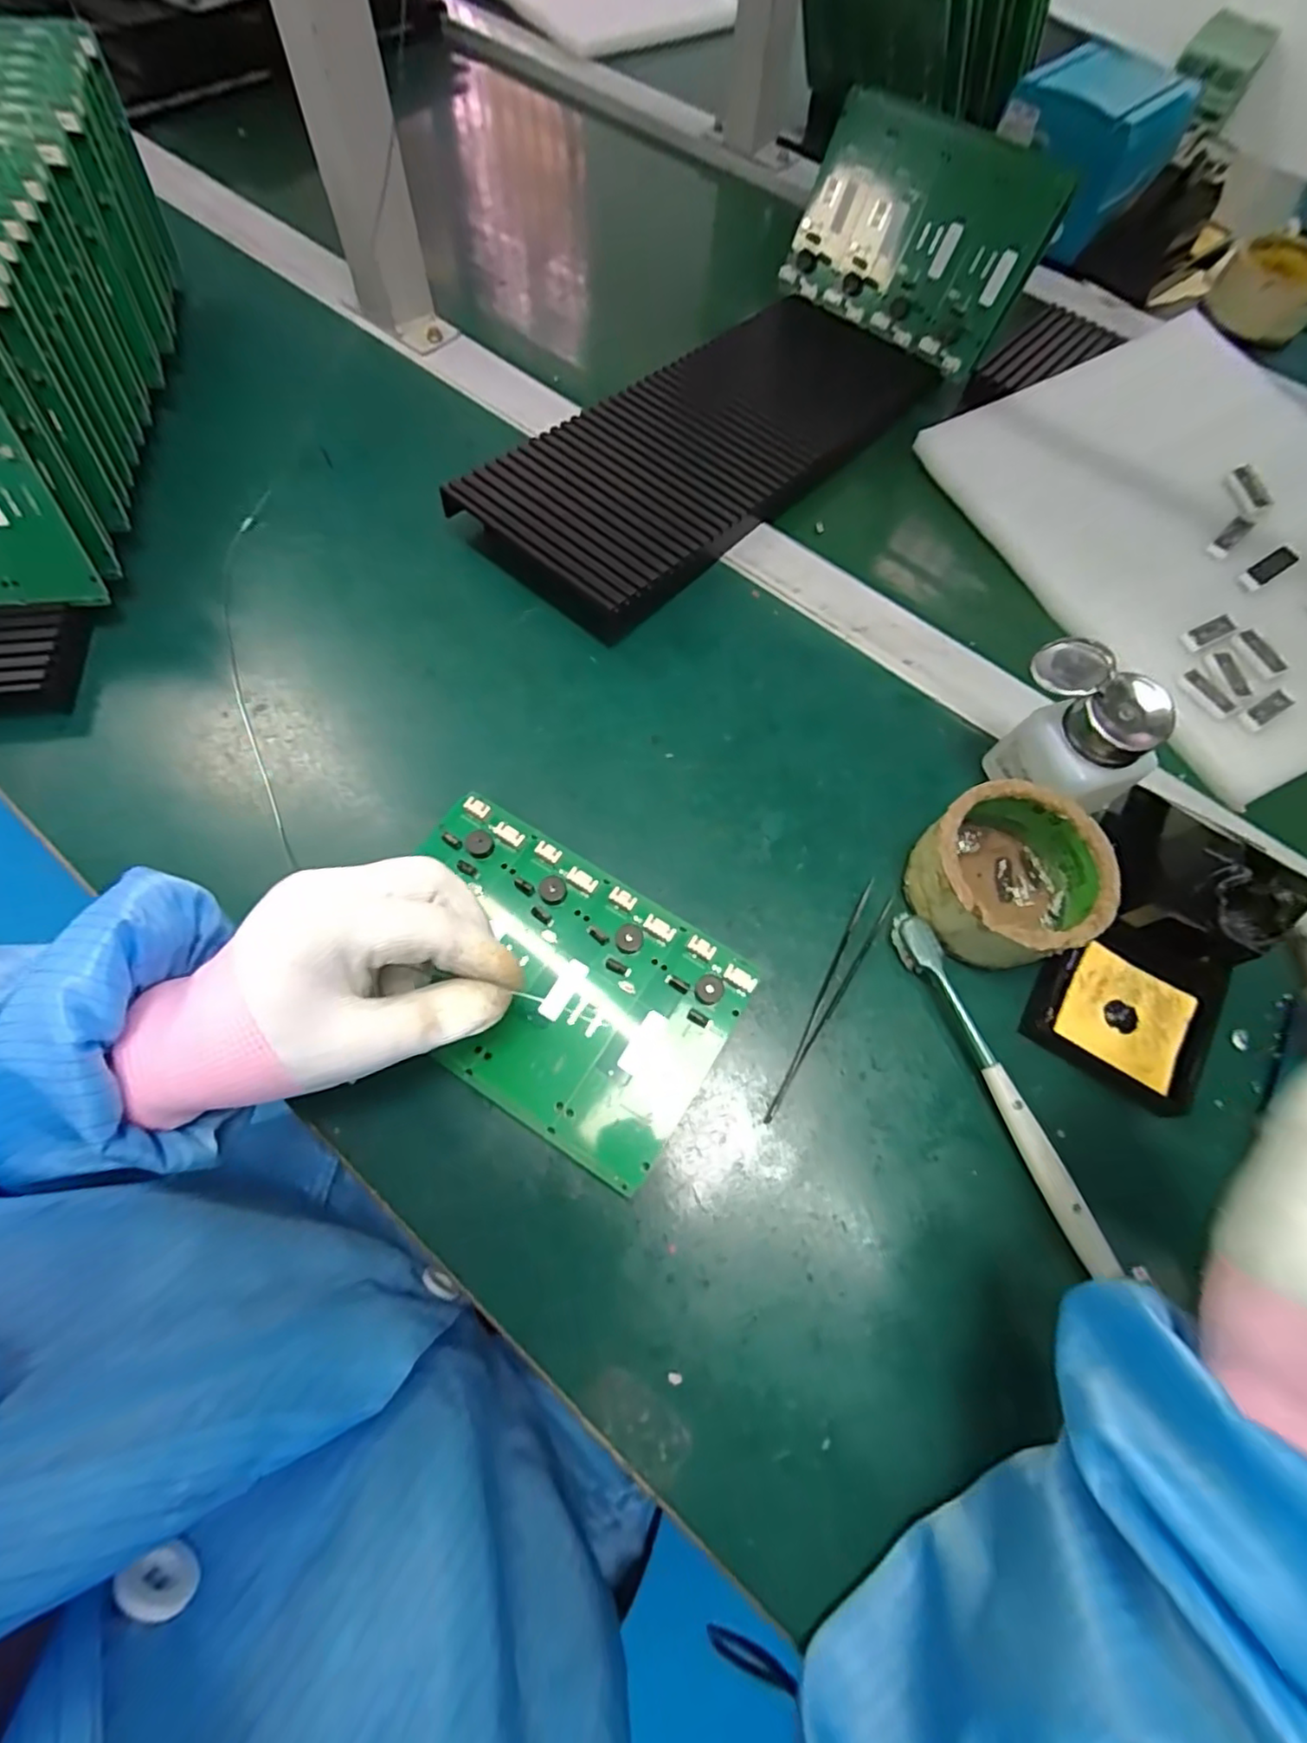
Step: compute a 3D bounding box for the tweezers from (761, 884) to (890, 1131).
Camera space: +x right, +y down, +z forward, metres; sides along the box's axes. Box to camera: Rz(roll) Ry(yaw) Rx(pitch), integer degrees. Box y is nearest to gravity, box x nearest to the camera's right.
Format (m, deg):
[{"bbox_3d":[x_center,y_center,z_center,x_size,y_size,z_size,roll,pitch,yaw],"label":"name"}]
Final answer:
[{"bbox_3d":[0.086,0.063,0.320,0.014,0.004,0.130,30,70,10],"label":"tweezers"}]

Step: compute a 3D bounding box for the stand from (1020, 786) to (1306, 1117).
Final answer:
[{"bbox_3d":[0.252,0.025,0.305,0.076,0.068,0.153,30,70,10],"label":"stand"}]

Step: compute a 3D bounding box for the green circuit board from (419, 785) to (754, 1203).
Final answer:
[{"bbox_3d":[-0.051,0.049,0.311,0.177,0.008,0.116,32,70,11],"label":"green circuit board"}]

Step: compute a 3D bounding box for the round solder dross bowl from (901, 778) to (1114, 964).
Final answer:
[{"bbox_3d":[0.175,0.003,0.324,0.081,0.047,0.082,1,68,-1],"label":"round solder dross bowl"}]

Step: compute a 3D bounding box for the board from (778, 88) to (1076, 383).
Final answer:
[{"bbox_3d":[0.195,-0.480,0.490,0.181,0.115,0.016,39,44,10],"label":"board"}]

